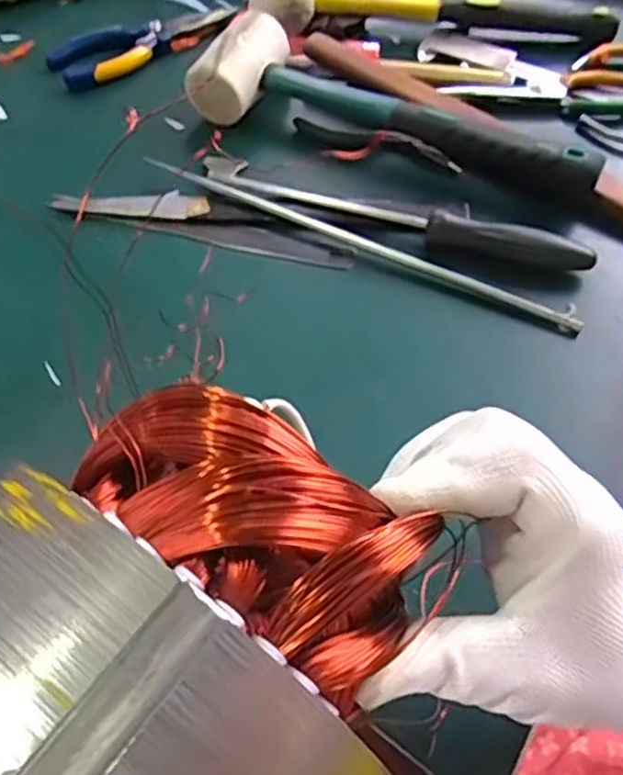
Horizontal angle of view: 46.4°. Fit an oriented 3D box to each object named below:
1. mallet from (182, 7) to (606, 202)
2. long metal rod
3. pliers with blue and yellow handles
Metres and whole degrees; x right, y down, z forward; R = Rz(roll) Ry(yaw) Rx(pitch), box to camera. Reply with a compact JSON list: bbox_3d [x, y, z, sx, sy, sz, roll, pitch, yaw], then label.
[{"bbox_3d":[0.057,-0.194,0.493,0.273,0.046,0.071,16,59,11],"label":"mallet"},{"bbox_3d":[0.027,-0.095,0.458,0.290,0.009,0.016,24,61,16],"label":"long metal rod"},{"bbox_3d":[-0.127,-0.273,0.570,0.151,0.016,0.044,-24,60,-14],"label":"pliers with blue and yellow handles"}]

